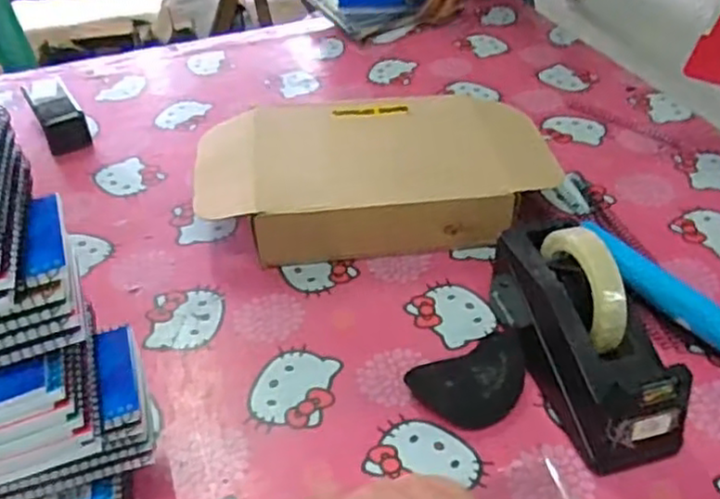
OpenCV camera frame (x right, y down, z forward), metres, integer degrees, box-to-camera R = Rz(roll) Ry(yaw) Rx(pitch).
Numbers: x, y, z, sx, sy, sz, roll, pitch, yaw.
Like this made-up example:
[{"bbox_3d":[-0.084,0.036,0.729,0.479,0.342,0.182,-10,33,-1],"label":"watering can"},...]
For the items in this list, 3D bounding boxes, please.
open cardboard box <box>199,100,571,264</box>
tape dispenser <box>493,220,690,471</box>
[{"bbox_3d":[0.017,-0.083,0.796,0.380,0.084,0.226,-3,41,-2],"label":"open cardboard box"},{"bbox_3d":[0.182,0.063,0.584,0.071,0.129,0.205,-13,42,-13],"label":"tape dispenser"}]

